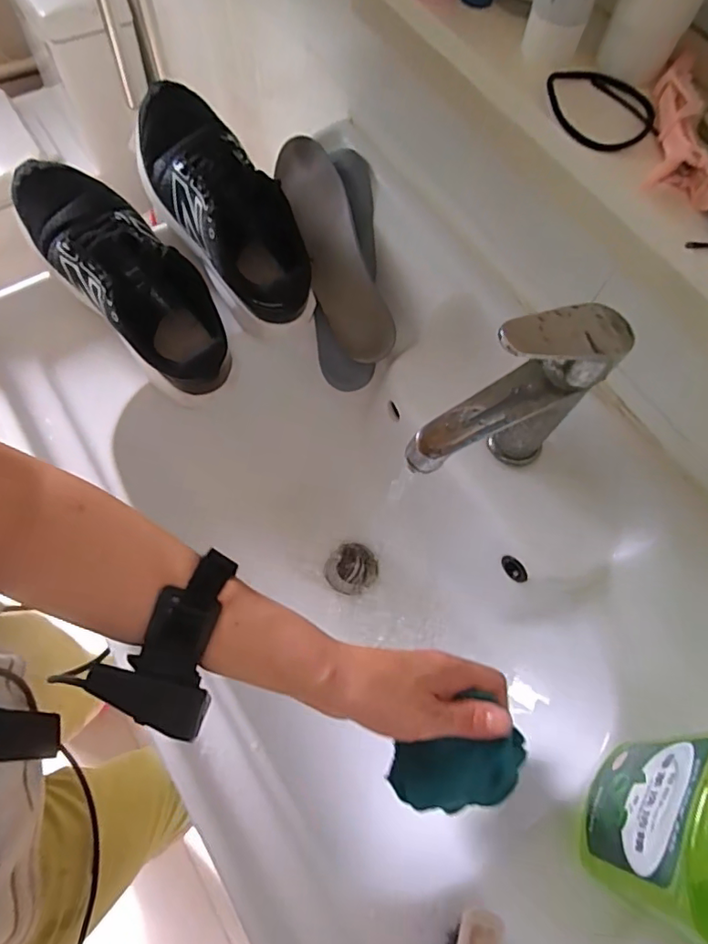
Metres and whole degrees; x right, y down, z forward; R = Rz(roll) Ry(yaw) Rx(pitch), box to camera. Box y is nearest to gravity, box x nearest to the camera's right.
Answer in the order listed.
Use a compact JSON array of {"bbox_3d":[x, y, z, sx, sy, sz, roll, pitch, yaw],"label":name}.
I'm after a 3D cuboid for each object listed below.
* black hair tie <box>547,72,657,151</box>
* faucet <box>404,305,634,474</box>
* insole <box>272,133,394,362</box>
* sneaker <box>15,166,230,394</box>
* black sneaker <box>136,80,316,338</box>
[{"bbox_3d":[0.133,-0.195,0.285,0.053,0.007,0.061,-6,69,-5],"label":"black hair tie"},{"bbox_3d":[0.107,-0.039,0.420,0.157,0.209,0.054,-23,72,-11],"label":"faucet"},{"bbox_3d":[-0.023,-0.240,0.574,0.067,0.011,0.259,-22,82,20],"label":"insole"},{"bbox_3d":[-0.215,-0.188,0.503,0.096,0.088,0.261,-44,94,-16],"label":"sneaker"},{"bbox_3d":[-0.135,-0.269,0.529,0.096,0.088,0.266,-30,95,-13],"label":"black sneaker"}]

